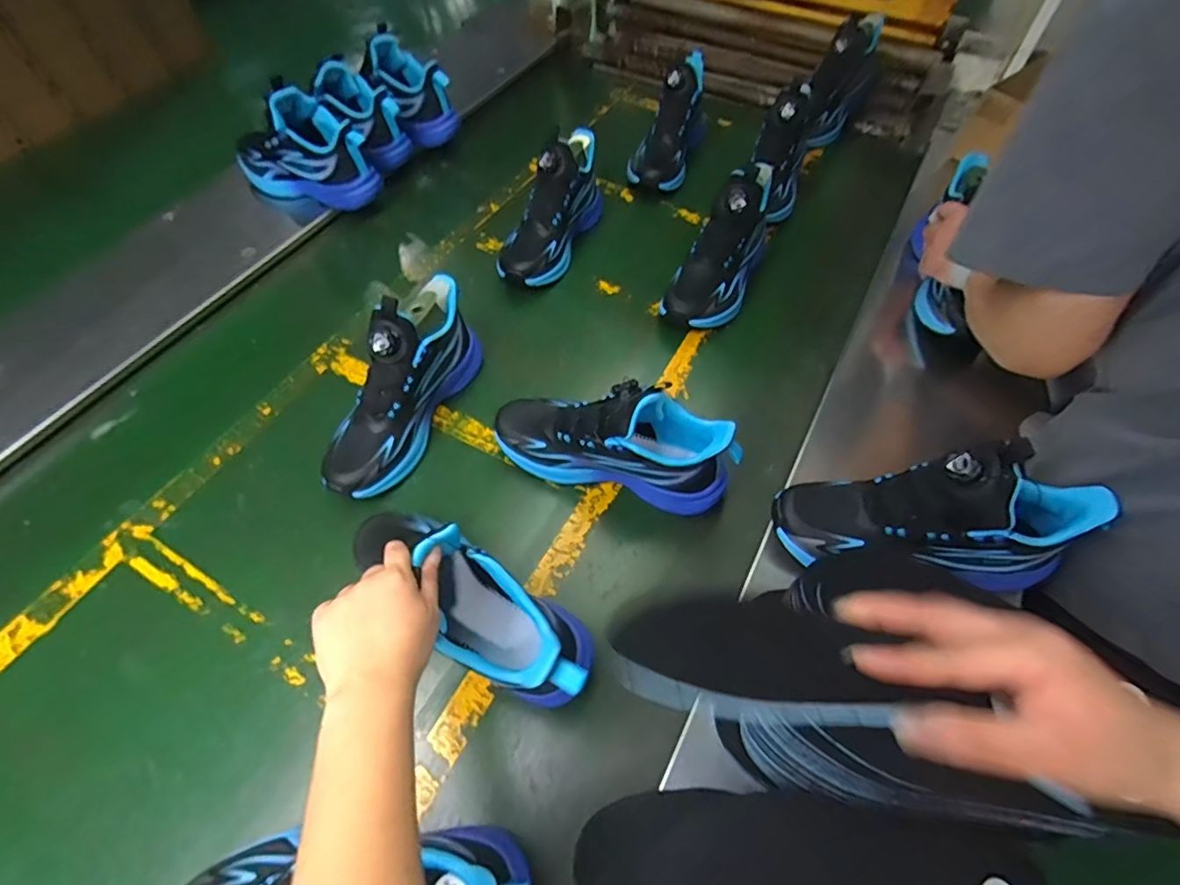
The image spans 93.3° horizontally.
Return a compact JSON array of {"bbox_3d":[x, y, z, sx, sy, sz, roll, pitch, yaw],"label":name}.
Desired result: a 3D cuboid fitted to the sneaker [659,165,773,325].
[{"bbox_3d":[0.178,-0.258,0.746,0.101,0.148,0.251,20,58,13],"label":"sneaker"}]

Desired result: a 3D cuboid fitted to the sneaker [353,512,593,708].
[{"bbox_3d":[-0.115,0.121,0.468,0.266,0.148,0.081,29,62,19],"label":"sneaker"}]

